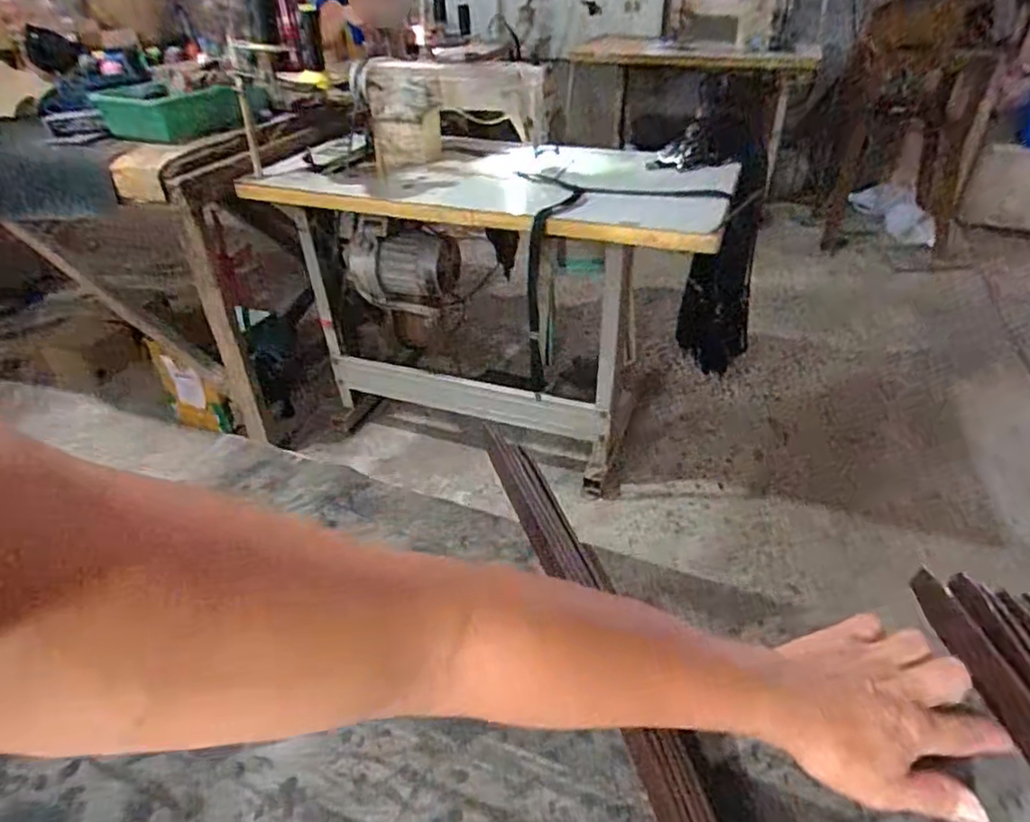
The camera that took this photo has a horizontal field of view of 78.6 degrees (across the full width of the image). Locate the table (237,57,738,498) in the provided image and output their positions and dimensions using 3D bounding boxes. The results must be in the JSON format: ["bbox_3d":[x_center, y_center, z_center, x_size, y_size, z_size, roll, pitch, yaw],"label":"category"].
[{"bbox_3d":[-0.066,-0.349,1.641,1.071,0.945,0.502,9,39,15],"label":"table"}]

